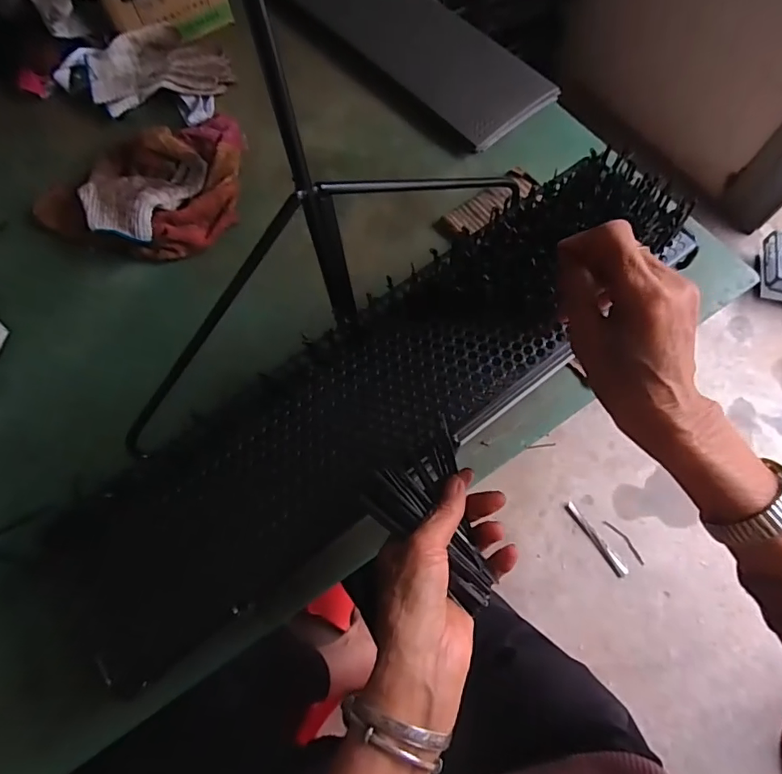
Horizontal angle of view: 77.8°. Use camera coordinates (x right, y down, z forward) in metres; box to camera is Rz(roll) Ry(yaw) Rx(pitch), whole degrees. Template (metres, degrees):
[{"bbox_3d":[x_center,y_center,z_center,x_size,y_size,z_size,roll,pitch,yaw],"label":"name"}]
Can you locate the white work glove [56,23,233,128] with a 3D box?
[{"bbox_3d":[-0.328,-0.430,0.647,0.227,0.030,0.149,14,70,7],"label":"white work glove"}]

